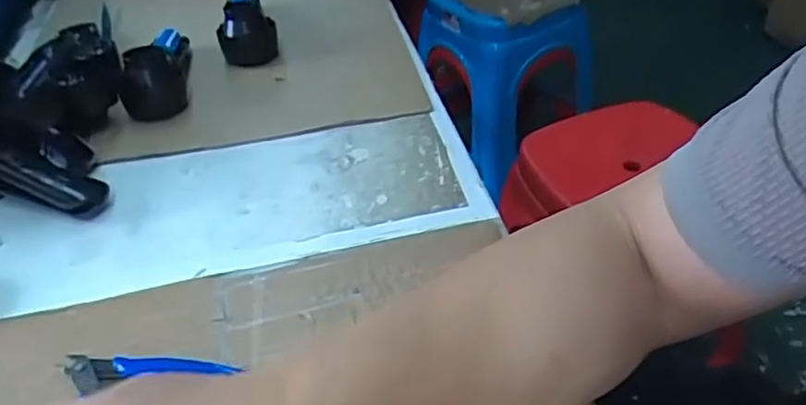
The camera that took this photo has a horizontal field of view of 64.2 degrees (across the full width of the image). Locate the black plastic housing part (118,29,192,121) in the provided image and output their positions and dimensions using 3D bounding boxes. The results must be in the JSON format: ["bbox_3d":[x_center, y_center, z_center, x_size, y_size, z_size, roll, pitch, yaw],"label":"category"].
[{"bbox_3d":[-0.237,-0.118,0.615,0.059,0.058,0.053,-9,41,-6],"label":"black plastic housing part"}]

